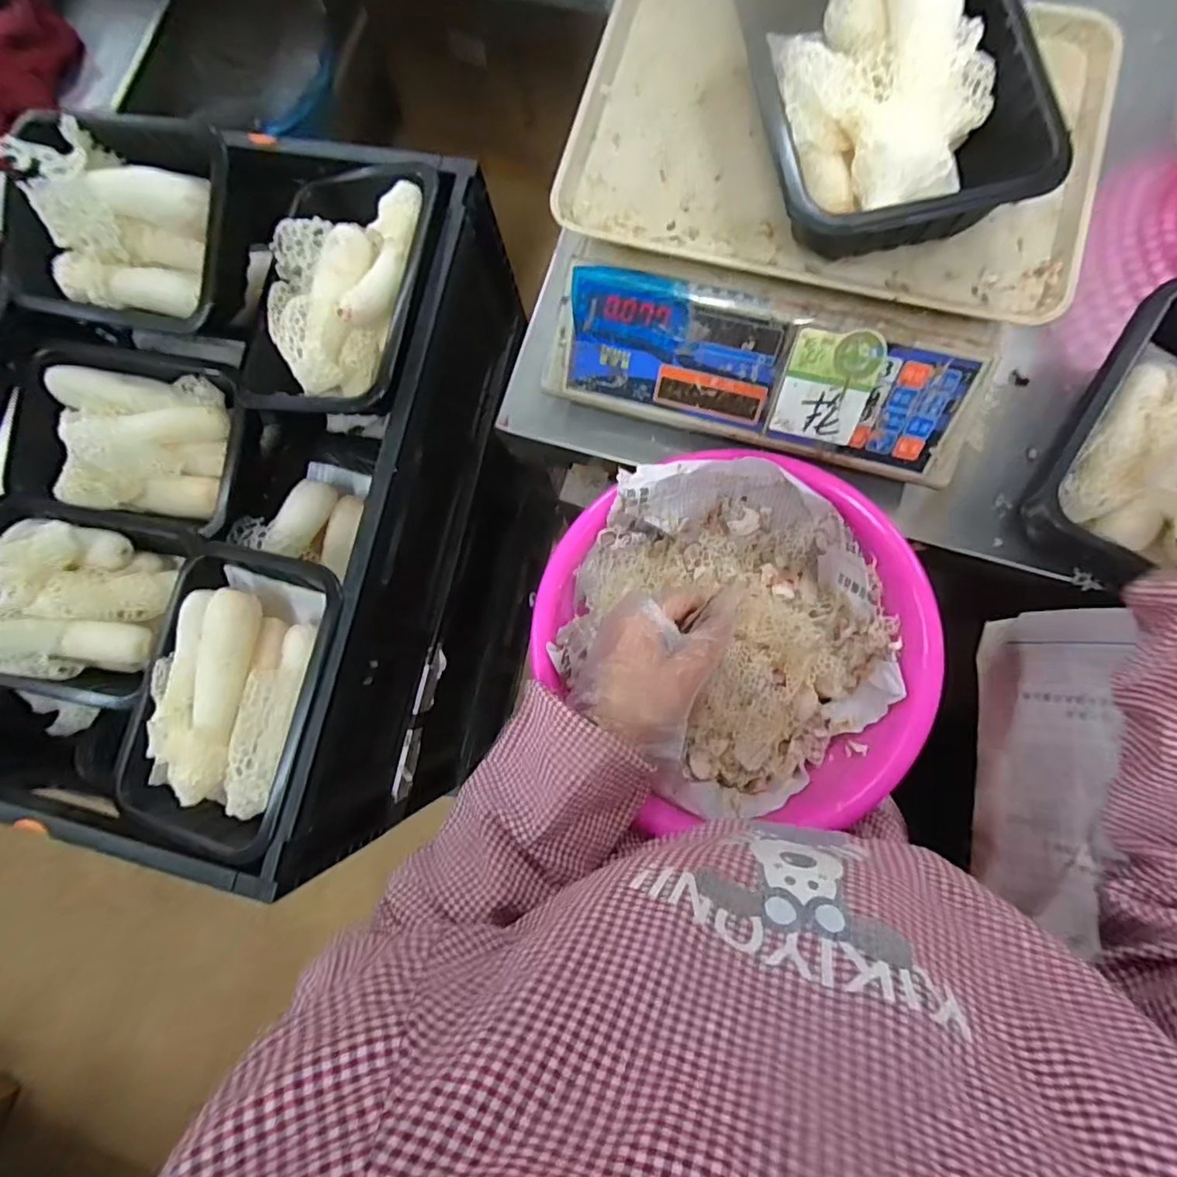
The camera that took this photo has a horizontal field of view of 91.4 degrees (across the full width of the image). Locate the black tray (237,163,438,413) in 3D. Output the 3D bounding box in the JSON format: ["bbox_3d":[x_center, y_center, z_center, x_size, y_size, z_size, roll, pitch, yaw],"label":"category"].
[{"bbox_3d":[-0.205,-0.246,0.483,0.142,0.052,0.219,13,83,6],"label":"black tray"}]

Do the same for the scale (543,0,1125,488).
[{"bbox_3d":[0.155,-0.270,0.426,0.334,0.100,0.299,16,83,7],"label":"scale"}]

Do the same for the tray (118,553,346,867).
[{"bbox_3d":[-0.278,0.081,0.457,0.151,0.057,0.218,12,82,6],"label":"tray"}]

